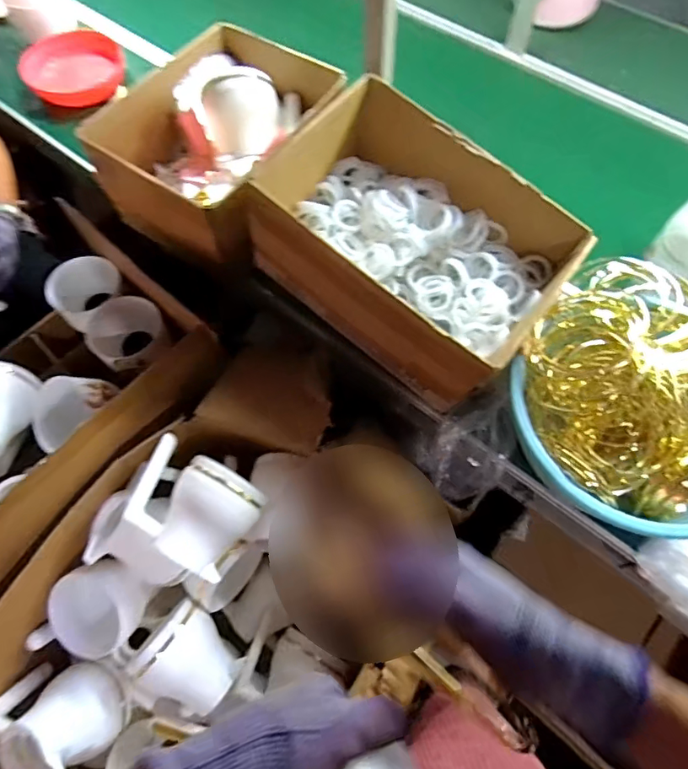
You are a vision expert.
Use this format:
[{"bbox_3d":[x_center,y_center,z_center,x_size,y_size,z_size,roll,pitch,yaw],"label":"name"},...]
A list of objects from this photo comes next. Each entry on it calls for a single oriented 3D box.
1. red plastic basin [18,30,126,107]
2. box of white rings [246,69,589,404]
[{"bbox_3d":[-0.660,-0.774,1.234,0.224,0.083,0.224,0,67,0],"label":"red plastic basin"},{"bbox_3d":[0.114,-0.220,0.809,0.440,0.203,0.308,37,72,15],"label":"box of white rings"}]

